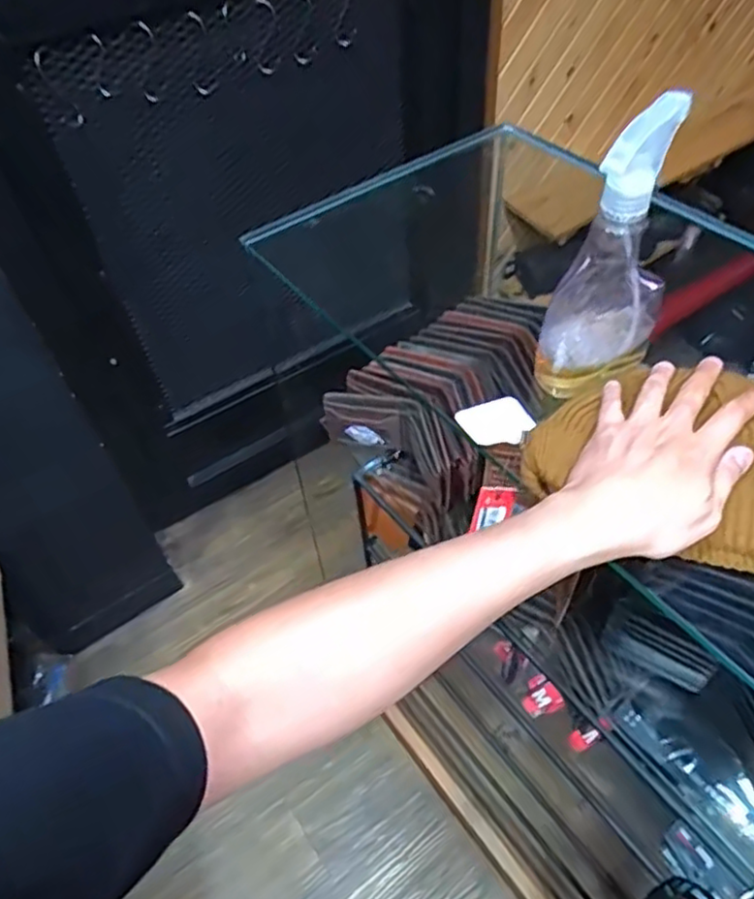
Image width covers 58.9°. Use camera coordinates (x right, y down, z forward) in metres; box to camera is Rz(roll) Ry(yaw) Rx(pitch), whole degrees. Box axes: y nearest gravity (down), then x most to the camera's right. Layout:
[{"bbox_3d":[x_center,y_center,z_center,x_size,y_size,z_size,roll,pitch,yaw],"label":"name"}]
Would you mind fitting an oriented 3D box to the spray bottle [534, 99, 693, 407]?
[{"bbox_3d":[0.173,-0.134,0.495,0.070,0.215,0.075,24,56,23],"label":"spray bottle"}]

